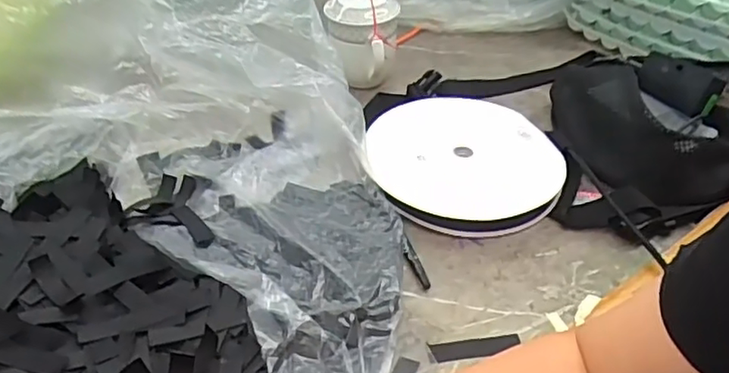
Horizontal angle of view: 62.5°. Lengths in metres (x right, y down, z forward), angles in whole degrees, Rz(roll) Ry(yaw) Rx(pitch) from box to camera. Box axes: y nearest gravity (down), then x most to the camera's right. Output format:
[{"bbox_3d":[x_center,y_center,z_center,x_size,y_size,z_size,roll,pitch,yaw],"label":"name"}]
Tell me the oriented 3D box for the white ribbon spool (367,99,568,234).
[{"bbox_3d":[0.099,-0.031,0.589,0.183,0.024,0.186,0,40,0],"label":"white ribbon spool"}]

